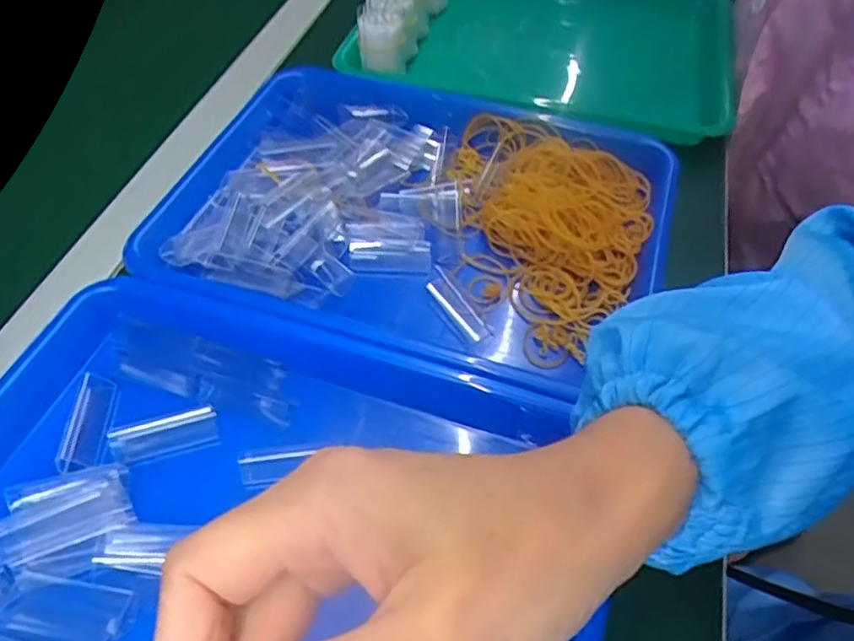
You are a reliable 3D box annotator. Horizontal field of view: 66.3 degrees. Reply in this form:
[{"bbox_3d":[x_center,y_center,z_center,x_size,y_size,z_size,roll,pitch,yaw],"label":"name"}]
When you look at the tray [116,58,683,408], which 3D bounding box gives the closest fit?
[{"bbox_3d":[-0.004,-0.079,0.455,0.324,0.034,0.251,15,52,10],"label":"tray"}]

